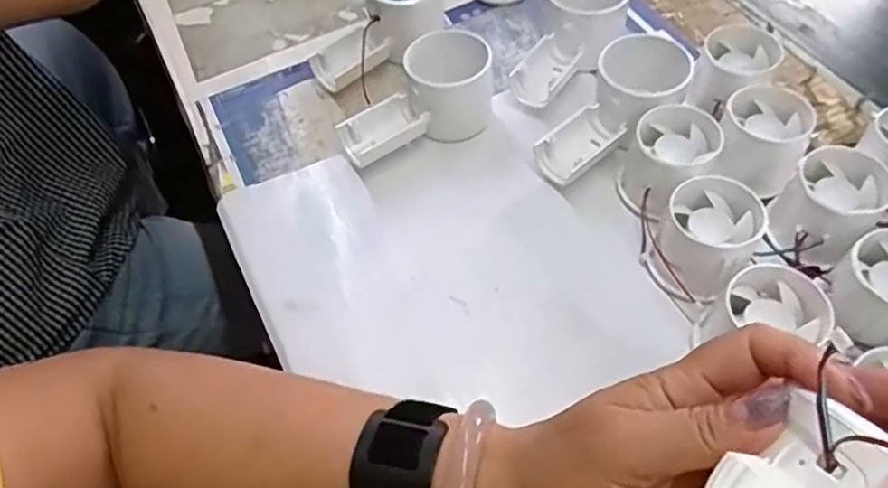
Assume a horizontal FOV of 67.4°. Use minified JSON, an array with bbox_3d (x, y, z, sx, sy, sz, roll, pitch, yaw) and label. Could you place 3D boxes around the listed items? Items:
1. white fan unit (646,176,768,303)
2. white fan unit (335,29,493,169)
[{"bbox_3d":[0.149,-0.003,0.384,0.052,0.047,0.056,-1,54,2],"label":"white fan unit"},{"bbox_3d":[-0.020,-0.101,0.463,0.113,0.053,0.060,-18,55,-10],"label":"white fan unit"}]

